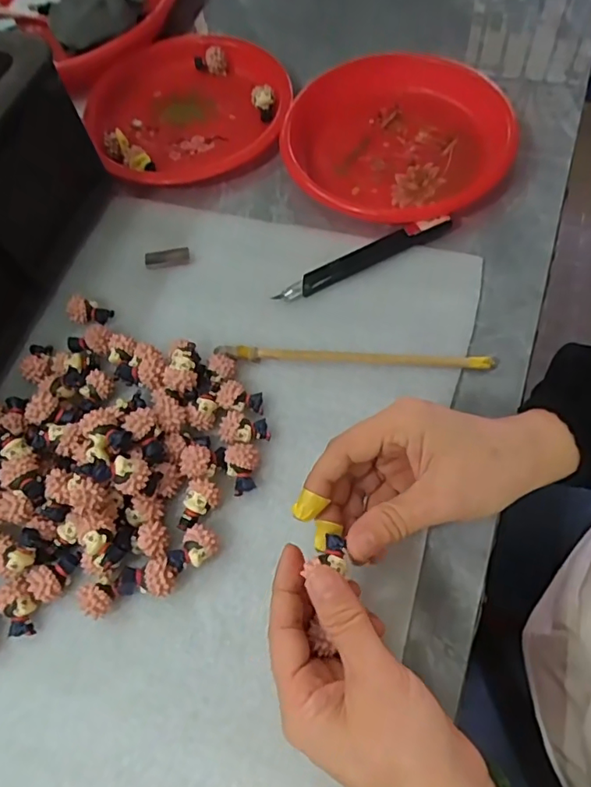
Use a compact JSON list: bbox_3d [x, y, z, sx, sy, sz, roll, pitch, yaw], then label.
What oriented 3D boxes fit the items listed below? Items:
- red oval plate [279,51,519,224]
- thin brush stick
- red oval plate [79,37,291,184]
[{"bbox_3d":[0.080,-0.201,0.433,0.172,0.035,0.164,24,66,16],"label":"red oval plate"},{"bbox_3d":[0.038,-0.024,0.365,0.180,0.007,0.009,3,62,6],"label":"thin brush stick"},{"bbox_3d":[-0.094,-0.256,0.485,0.172,0.021,0.168,-17,62,-5],"label":"red oval plate"}]

